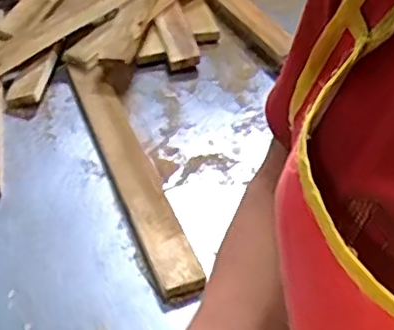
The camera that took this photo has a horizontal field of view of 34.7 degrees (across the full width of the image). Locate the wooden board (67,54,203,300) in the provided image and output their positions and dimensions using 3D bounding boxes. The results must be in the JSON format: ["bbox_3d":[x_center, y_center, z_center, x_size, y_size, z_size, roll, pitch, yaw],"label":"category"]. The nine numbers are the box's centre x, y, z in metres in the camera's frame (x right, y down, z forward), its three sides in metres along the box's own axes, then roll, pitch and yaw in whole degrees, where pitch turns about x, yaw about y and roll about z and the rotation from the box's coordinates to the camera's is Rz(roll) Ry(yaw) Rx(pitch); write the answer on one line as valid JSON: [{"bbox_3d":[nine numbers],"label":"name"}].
[{"bbox_3d":[-0.094,-0.010,0.848,0.056,0.027,0.503,-15,42,-14],"label":"wooden board"}]

